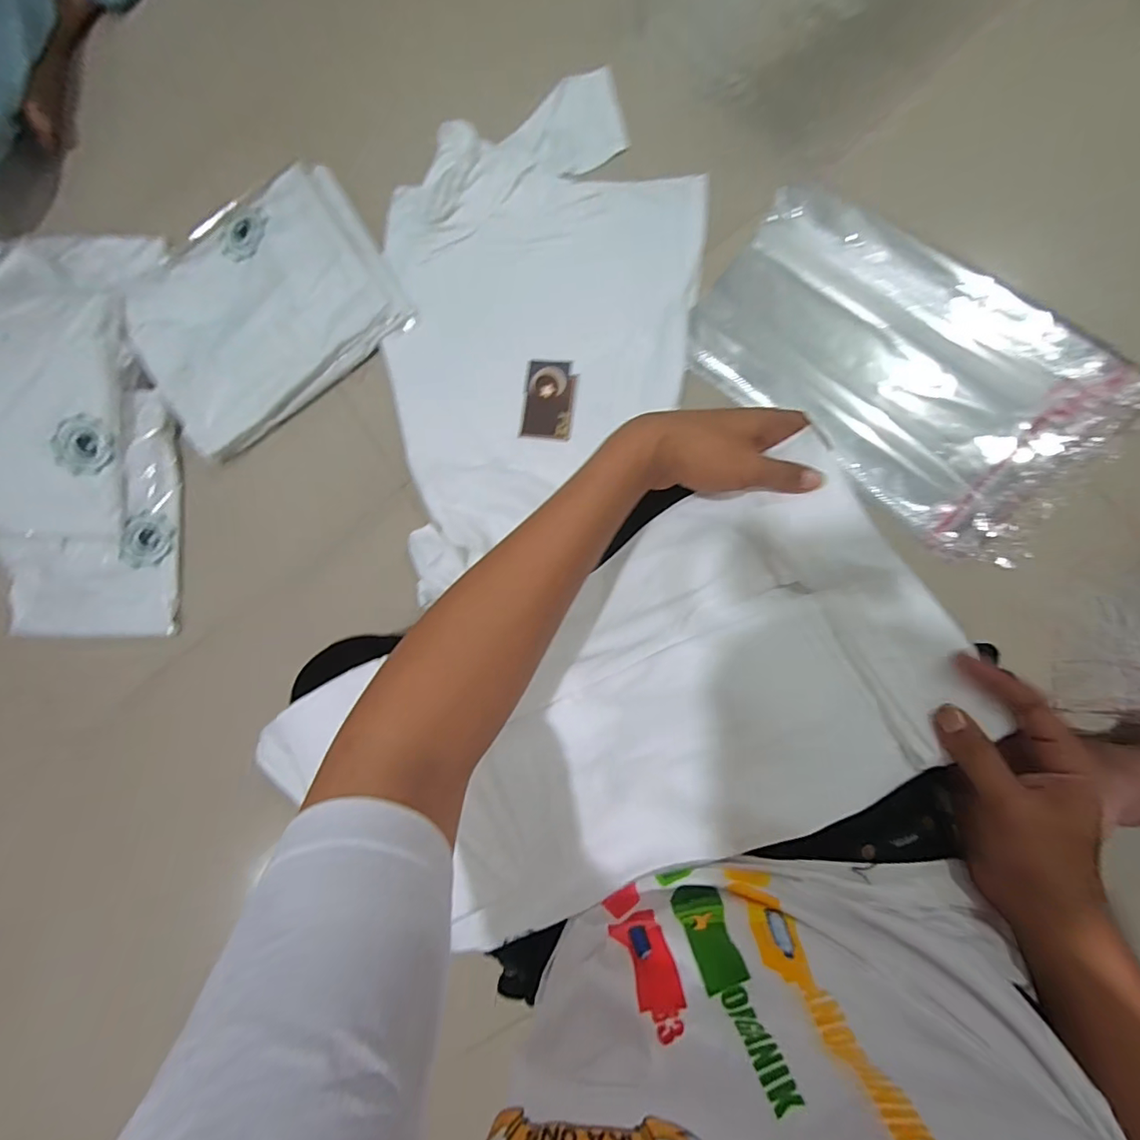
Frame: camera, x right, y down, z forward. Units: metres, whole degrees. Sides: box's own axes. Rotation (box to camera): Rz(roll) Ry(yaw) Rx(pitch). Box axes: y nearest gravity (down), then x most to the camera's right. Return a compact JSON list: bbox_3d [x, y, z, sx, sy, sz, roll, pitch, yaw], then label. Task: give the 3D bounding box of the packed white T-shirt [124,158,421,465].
[{"bbox_3d":[-0.405,-0.339,0.653,0.340,0.027,0.293,-39,81,6],"label":"packed white T-shirt"}]

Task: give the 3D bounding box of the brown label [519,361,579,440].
[{"bbox_3d":[-0.024,-0.203,0.606,0.061,0.004,0.092,7,88,9],"label":"brown label"}]

